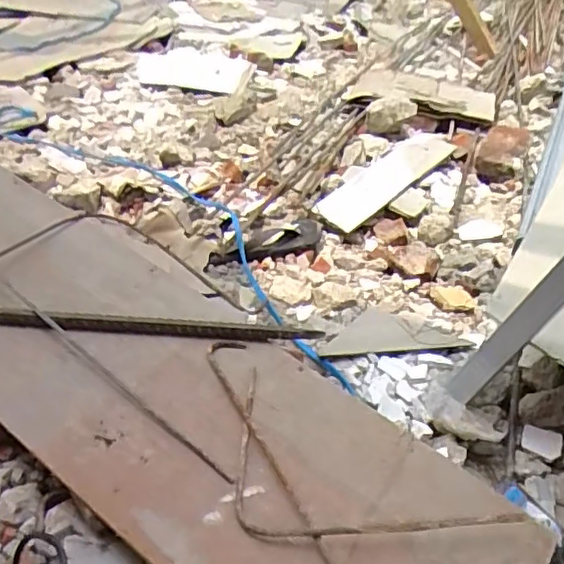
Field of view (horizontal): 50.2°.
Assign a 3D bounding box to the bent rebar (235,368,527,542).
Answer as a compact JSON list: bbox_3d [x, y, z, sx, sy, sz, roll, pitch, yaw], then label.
[{"bbox_3d":[0.092,0.171,0.665,0.292,0.031,0.220,0,37,-8],"label":"bent rebar"}]

